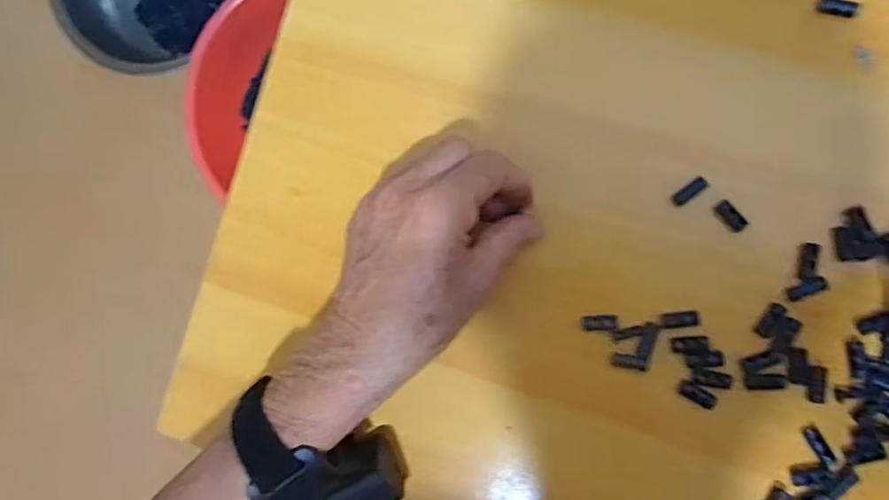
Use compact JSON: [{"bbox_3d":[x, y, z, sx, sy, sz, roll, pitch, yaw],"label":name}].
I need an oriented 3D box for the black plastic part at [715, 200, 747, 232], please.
[{"bbox_3d":[0.150,-0.018,0.317,0.009,0.004,0.018,-40,82,6],"label":"black plastic part"}]

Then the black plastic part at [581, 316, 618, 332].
[{"bbox_3d":[0.083,0.039,0.326,0.019,0.004,0.008,-2,87,9],"label":"black plastic part"}]

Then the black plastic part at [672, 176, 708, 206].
[{"bbox_3d":[0.130,-0.031,0.321,0.019,0.004,0.008,-36,82,6],"label":"black plastic part"}]

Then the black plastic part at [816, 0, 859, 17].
[{"bbox_3d":[0.204,-0.126,0.314,0.019,0.005,0.008,17,90,10],"label":"black plastic part"}]

